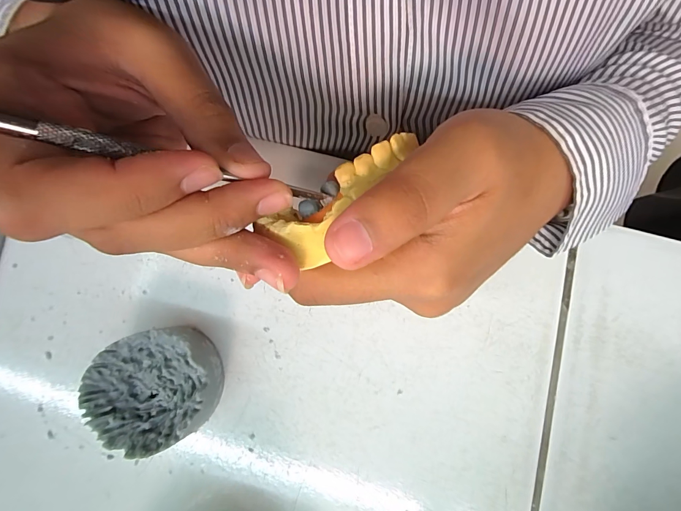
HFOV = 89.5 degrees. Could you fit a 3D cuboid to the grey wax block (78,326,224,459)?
[{"bbox_3d":[-0.082,0.061,0.158,0.053,0.028,0.048,-31,77,-3],"label":"grey wax block"}]

